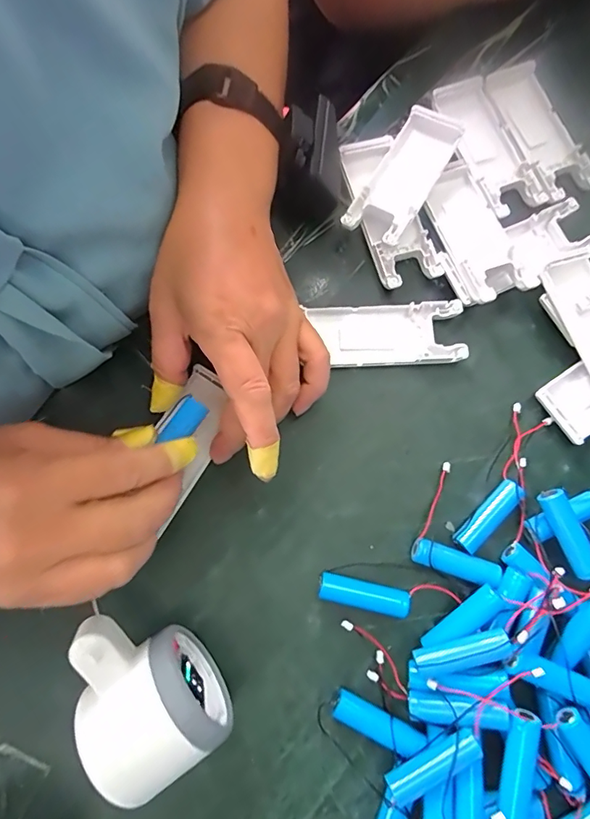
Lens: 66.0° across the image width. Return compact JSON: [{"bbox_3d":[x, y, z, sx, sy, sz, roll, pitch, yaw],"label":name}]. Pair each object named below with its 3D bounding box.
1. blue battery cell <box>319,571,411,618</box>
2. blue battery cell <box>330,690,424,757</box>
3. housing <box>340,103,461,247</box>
[{"bbox_3d":[0.039,0.106,0.260,0.051,0.012,0.015,13,79,2],"label":"blue battery cell"},{"bbox_3d":[0.044,0.170,0.245,0.048,0.012,0.014,27,80,5],"label":"blue battery cell"},{"bbox_3d":[0.073,-0.155,0.304,0.042,0.018,0.104,28,80,5],"label":"housing"}]

